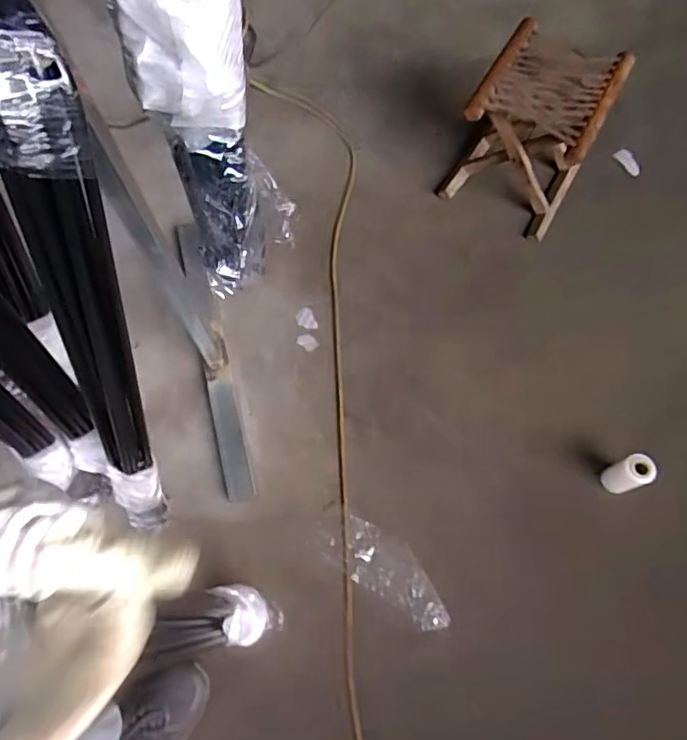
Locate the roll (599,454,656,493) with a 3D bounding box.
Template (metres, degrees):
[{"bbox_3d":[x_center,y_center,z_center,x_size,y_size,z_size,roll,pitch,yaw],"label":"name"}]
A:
[{"bbox_3d":[0.488,0.181,0.971,0.047,0.111,0.048,0,69,1],"label":"roll"}]

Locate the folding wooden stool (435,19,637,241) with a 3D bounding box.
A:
[{"bbox_3d":[0.387,-0.491,1.178,0.251,0.291,0.257,29,72,11],"label":"folding wooden stool"}]

